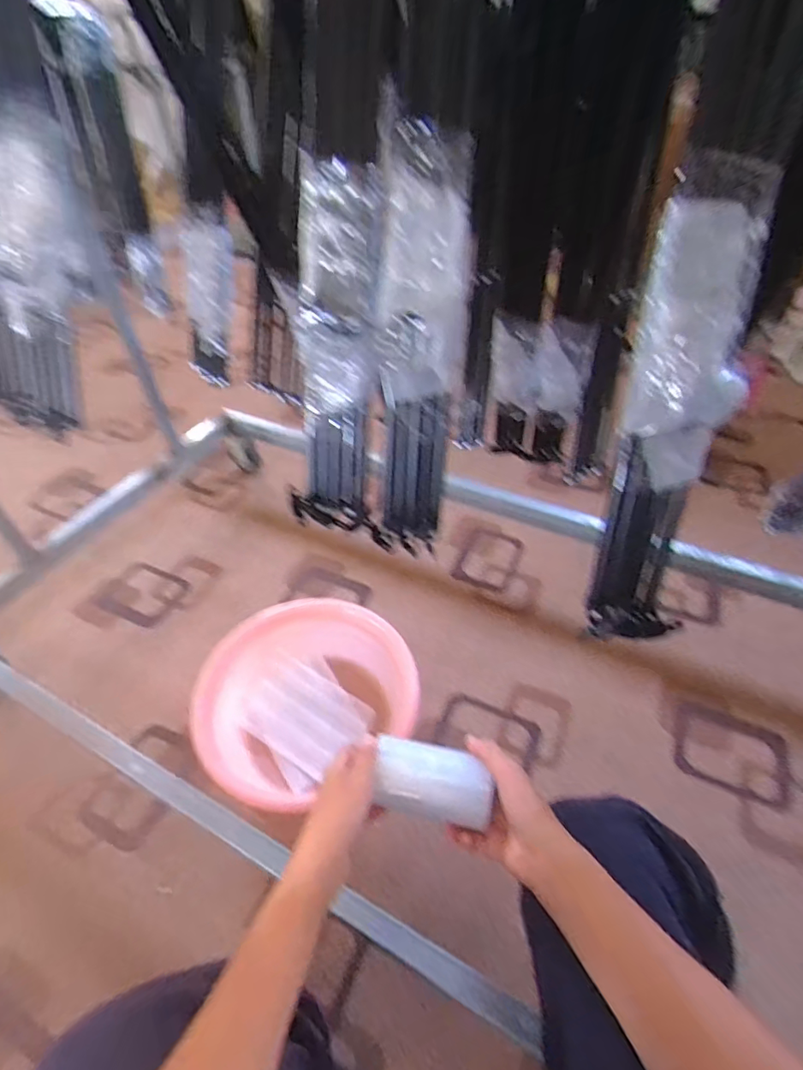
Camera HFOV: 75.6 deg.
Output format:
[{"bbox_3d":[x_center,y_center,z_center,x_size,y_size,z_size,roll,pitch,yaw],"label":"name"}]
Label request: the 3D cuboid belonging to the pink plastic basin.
[{"bbox_3d":[-0.170,0.288,0.916,0.366,0.135,0.309,-29,51,-24],"label":"pink plastic basin"}]

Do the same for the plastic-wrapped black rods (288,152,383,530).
[{"bbox_3d":[-0.050,-0.131,0.394,0.060,0.255,0.026,8,23,10],"label":"plastic-wrapped black rods"}]

